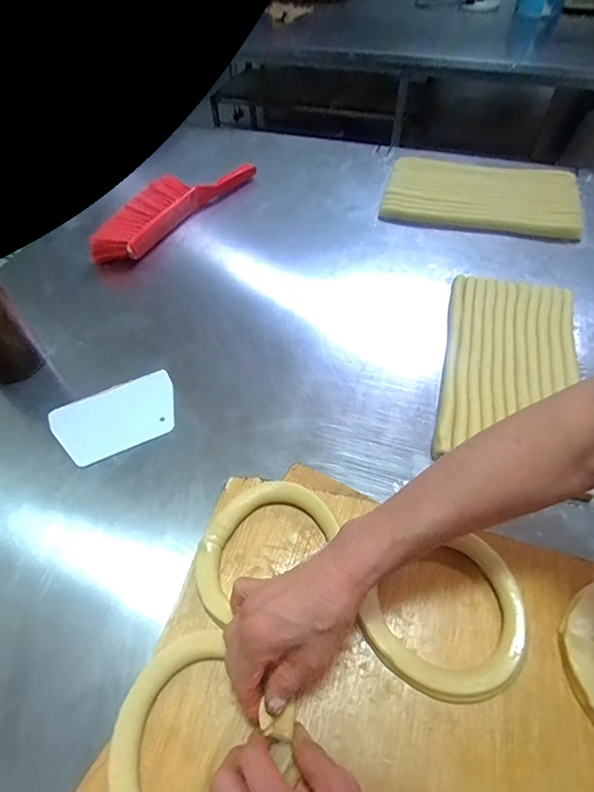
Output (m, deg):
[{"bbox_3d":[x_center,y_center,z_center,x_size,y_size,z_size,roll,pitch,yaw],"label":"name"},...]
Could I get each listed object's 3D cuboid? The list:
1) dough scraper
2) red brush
[{"bbox_3d":[-0.229,0.027,0.549,0.149,0.005,0.102,-19,58,-16],"label":"dough scraper"},{"bbox_3d":[-0.227,-0.366,0.819,0.094,0.059,0.401,24,56,20],"label":"red brush"}]

